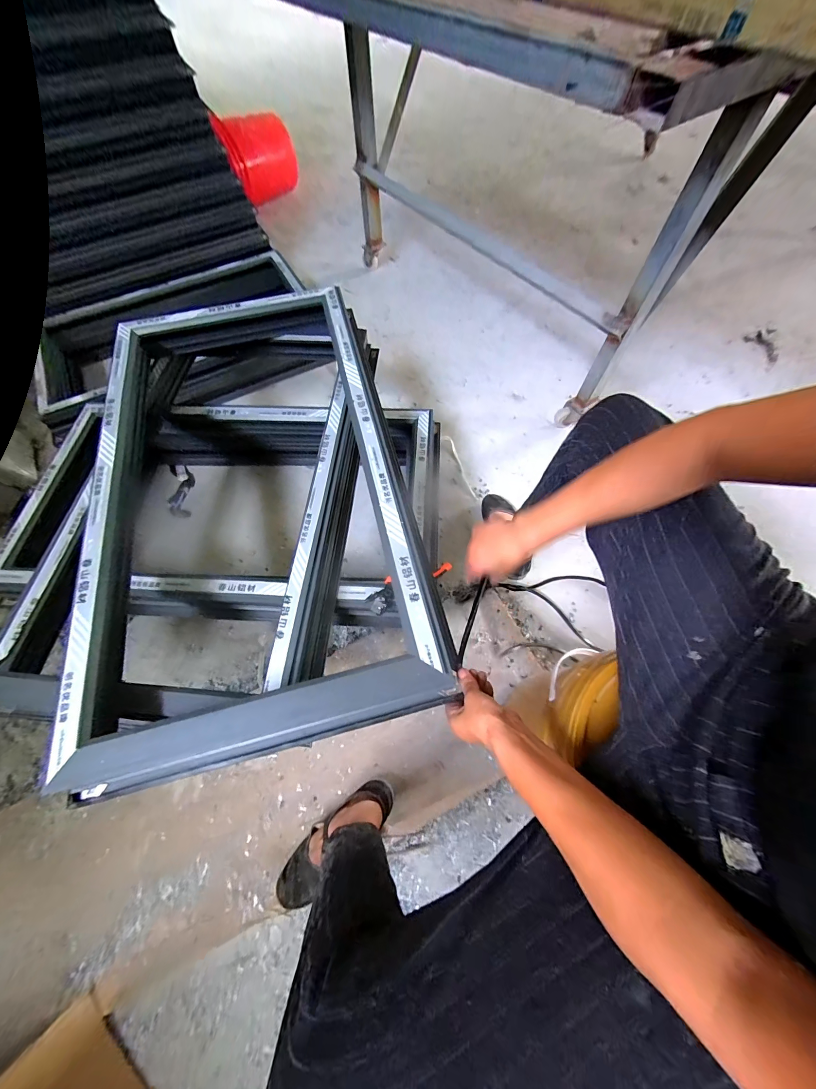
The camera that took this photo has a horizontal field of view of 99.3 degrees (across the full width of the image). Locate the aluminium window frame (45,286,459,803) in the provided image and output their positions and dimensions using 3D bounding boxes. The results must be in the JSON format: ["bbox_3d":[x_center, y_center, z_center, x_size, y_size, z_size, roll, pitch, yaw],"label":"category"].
[{"bbox_3d":[-0.269,-0.132,0.612,0.502,0.075,0.875,-12,66,-6],"label":"aluminium window frame"}]

